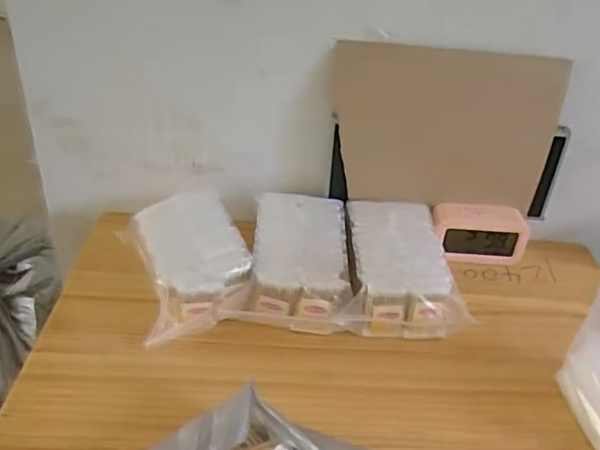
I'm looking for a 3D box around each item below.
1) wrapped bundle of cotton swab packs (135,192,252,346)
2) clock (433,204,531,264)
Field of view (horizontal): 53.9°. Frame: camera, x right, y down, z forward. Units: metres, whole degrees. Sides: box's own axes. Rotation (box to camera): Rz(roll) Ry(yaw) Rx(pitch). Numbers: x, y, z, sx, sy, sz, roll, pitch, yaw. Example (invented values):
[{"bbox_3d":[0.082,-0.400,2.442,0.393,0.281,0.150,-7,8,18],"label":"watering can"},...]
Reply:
[{"bbox_3d":[-0.147,0.040,0.797,0.135,0.076,0.207,-7,36,-15],"label":"wrapped bundle of cotton swab packs"},{"bbox_3d":[0.266,0.008,0.878,0.140,0.077,0.056,3,35,-2],"label":"clock"}]

